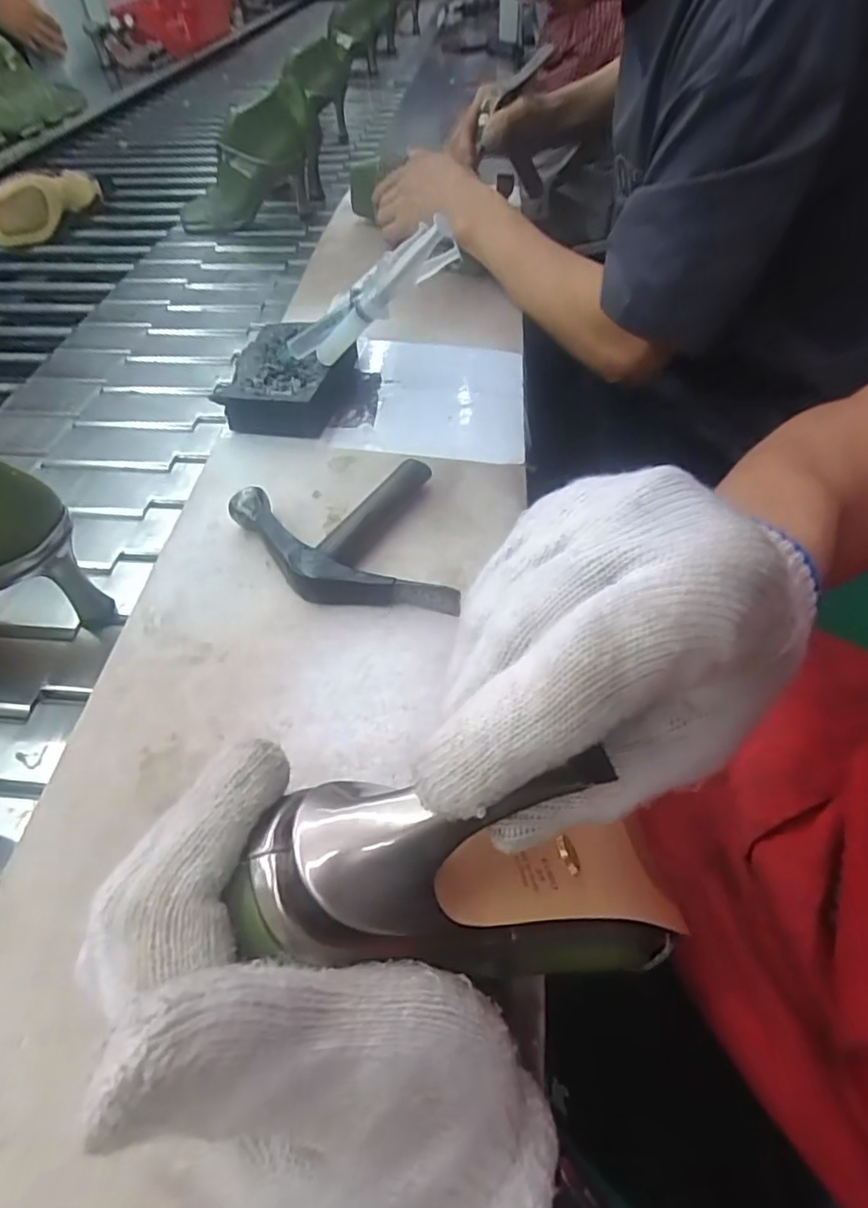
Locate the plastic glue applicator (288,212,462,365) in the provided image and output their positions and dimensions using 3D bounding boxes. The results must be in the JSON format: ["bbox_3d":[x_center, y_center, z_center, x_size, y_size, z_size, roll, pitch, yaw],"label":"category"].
[{"bbox_3d":[-0.051,-0.218,0.436,0.176,0.033,0.030,-7,36,48],"label":"plastic glue applicator"}]

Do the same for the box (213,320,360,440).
[{"bbox_3d":[-0.116,-0.193,0.508,0.099,0.039,0.122,5,51,5],"label":"box"}]

